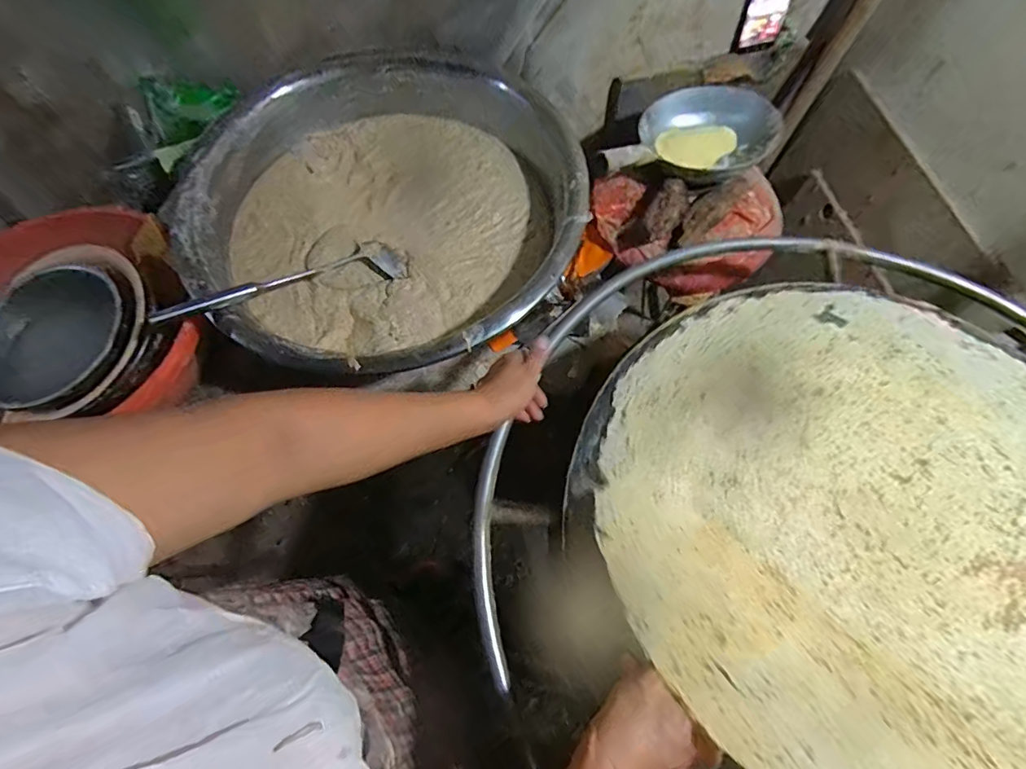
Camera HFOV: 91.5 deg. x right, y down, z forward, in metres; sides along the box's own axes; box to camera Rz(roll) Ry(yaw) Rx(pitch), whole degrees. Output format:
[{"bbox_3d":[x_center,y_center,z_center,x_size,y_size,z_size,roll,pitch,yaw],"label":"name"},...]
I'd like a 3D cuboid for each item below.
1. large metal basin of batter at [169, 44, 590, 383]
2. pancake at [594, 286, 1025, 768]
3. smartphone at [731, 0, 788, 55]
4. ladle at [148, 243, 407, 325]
[{"bbox_3d":[-0.196,-0.278,0.786,0.565,0.119,0.571,-24,68,-12],"label":"large metal basin of batter"},{"bbox_3d":[0.387,0.129,0.460,0.580,0.122,0.531,34,69,13],"label":"pancake"},{"bbox_3d":[0.460,-0.689,0.907,0.082,0.158,0.007,-8,61,-2],"label":"smartphone"},{"bbox_3d":[-0.318,-0.143,0.709,0.336,0.043,0.075,-24,67,-31],"label":"ladle"}]

